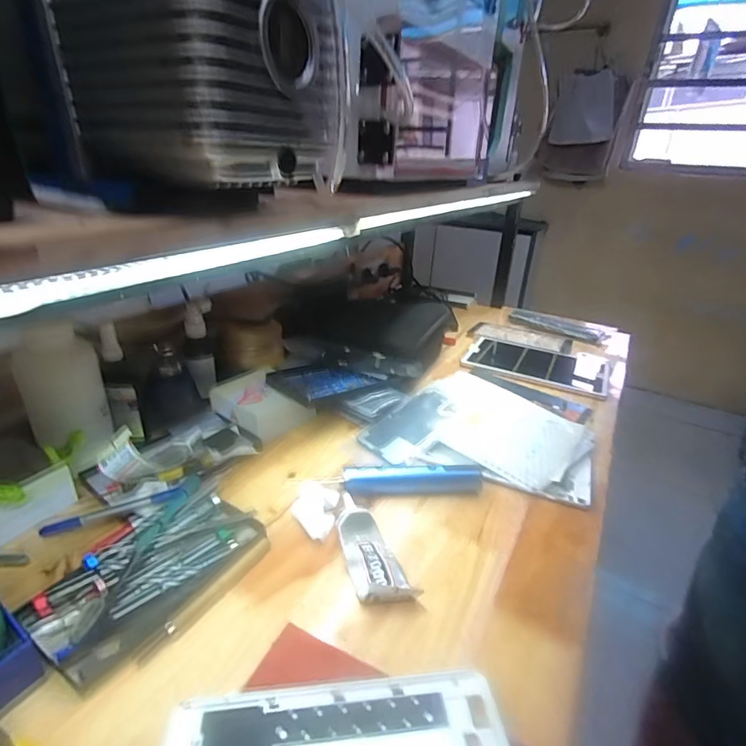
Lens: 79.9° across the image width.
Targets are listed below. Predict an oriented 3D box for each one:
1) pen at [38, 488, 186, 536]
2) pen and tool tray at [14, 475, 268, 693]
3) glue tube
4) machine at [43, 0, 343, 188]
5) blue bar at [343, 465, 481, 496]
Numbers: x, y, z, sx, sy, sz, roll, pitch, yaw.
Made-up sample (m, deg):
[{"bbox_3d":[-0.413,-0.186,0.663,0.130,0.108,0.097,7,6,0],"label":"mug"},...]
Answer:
[{"bbox_3d":[-0.252,0.133,0.431,0.131,0.013,0.011,-15,30,-8],"label":"pen"},{"bbox_3d":[-0.186,0.163,0.383,0.117,0.028,0.177,19,30,28],"label":"pen and tool tray"},{"bbox_3d":[-0.004,0.161,0.412,0.047,0.027,0.118,-6,28,-19],"label":"glue tube"},{"bbox_3d":[-0.093,-0.182,0.247,0.130,0.134,0.100,14,28,21],"label":"machine"},{"bbox_3d":[0.045,0.119,0.499,0.152,0.024,0.025,1,26,-6],"label":"blue bar"}]

